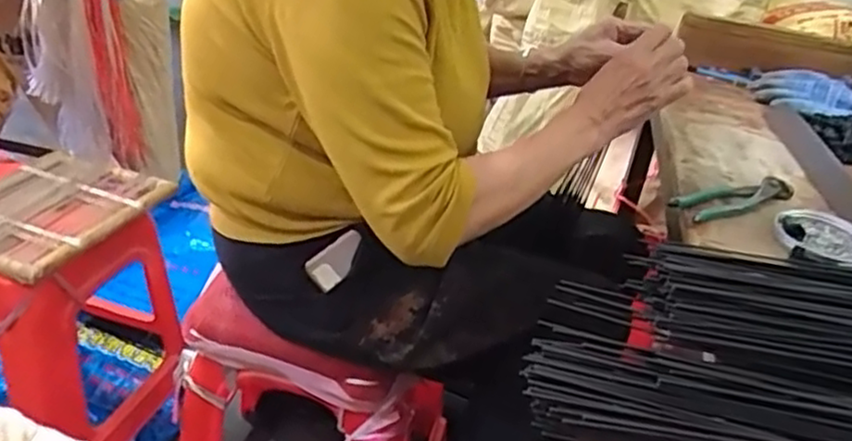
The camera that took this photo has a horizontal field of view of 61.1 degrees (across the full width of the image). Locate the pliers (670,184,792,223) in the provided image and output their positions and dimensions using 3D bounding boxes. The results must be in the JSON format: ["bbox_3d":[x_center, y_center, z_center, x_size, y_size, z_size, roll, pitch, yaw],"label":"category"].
[{"bbox_3d":[0.322,-0.026,0.763,0.152,0.010,0.051,-11,36,-29],"label":"pliers"}]

